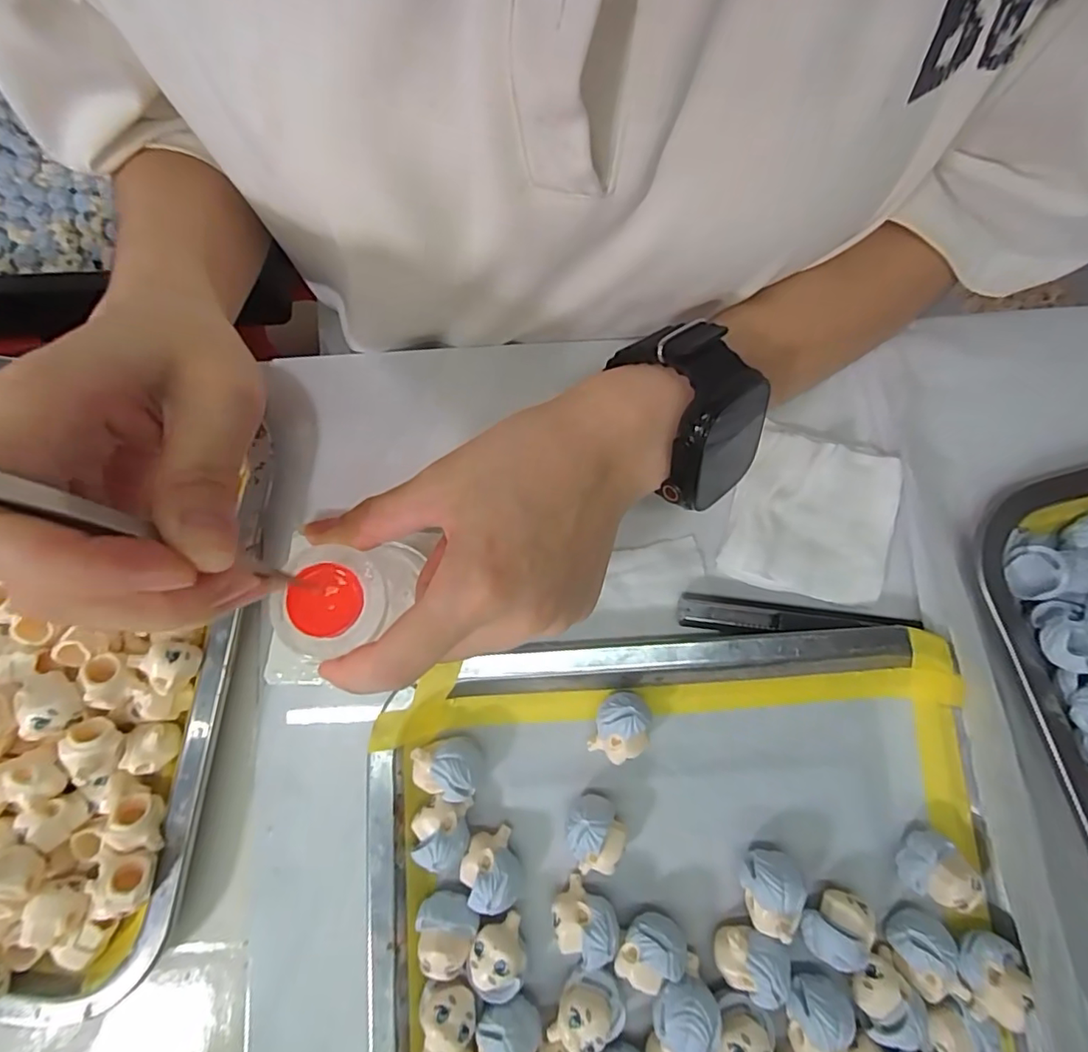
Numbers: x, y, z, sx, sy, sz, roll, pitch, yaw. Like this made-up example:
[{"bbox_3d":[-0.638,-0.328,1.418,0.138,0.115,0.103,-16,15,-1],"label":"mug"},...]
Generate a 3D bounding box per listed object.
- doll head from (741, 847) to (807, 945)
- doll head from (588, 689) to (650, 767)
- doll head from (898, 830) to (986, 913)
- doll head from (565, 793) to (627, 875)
[{"bbox_3d":[0.088,0.142,0.221,0.022,0.027,0.027,41,82,7],"label":"doll head"},{"bbox_3d":[0.033,0.084,0.235,0.022,0.021,0.028,14,79,2],"label":"doll head"},{"bbox_3d":[0.158,0.138,0.226,0.024,0.021,0.023,0,79,0],"label":"doll head"},{"bbox_3d":[0.021,0.125,0.226,0.022,0.025,0.028,-15,80,-3],"label":"doll head"}]

